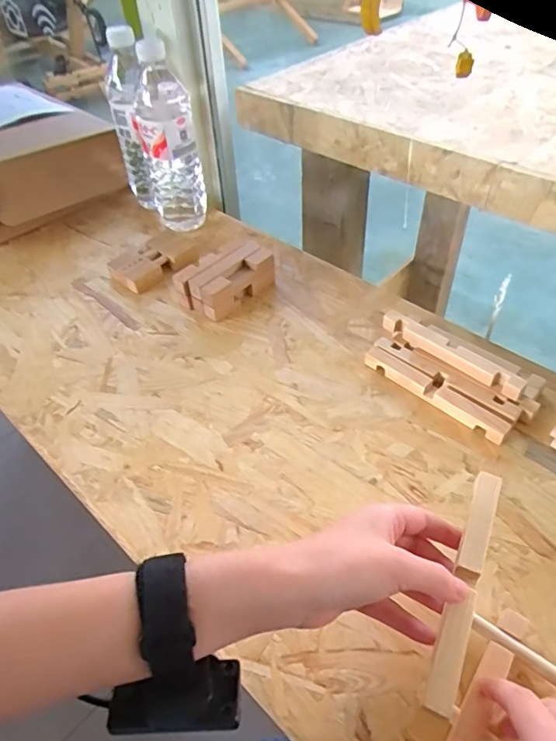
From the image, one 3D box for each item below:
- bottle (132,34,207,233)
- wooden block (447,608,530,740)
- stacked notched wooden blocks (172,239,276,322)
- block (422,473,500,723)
[{"bbox_3d":[-0.140,-0.289,0.673,0.068,0.218,0.064,-15,47,-10],"label":"bottle"},{"bbox_3d":[0.115,0.209,0.309,0.017,0.015,0.150,26,54,27],"label":"wooden block"},{"bbox_3d":[-0.058,-0.108,0.617,0.116,0.043,0.064,-36,54,-27],"label":"stacked notched wooden blocks"},{"bbox_3d":[0.116,0.130,0.322,0.016,0.011,0.149,17,56,20],"label":"block"}]

